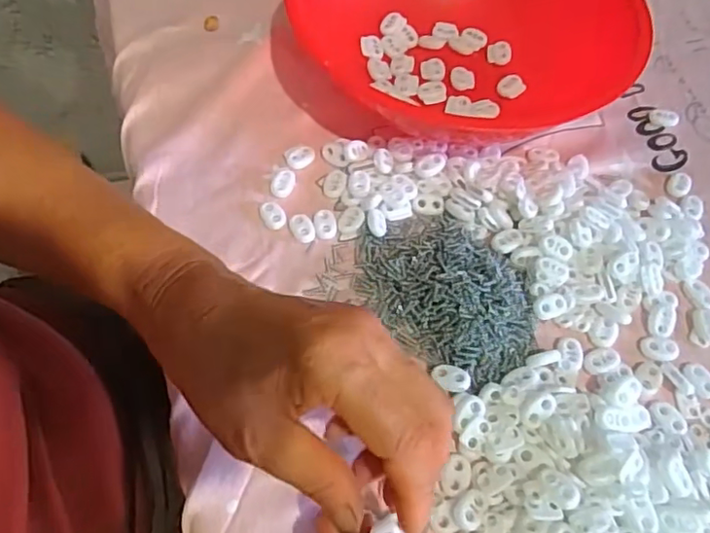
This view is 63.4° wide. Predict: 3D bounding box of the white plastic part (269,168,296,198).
[{"bbox_3d":[-0.051,-0.060,0.405,0.016,0.006,0.024,9,60,1],"label":"white plastic part"}]

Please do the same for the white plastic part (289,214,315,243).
[{"bbox_3d":[-0.035,-0.025,0.383,0.013,0.008,0.020,-26,65,-18],"label":"white plastic part"}]

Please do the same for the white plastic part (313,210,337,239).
[{"bbox_3d":[-0.020,-0.027,0.385,0.015,0.009,0.019,-2,60,-5],"label":"white plastic part"}]

